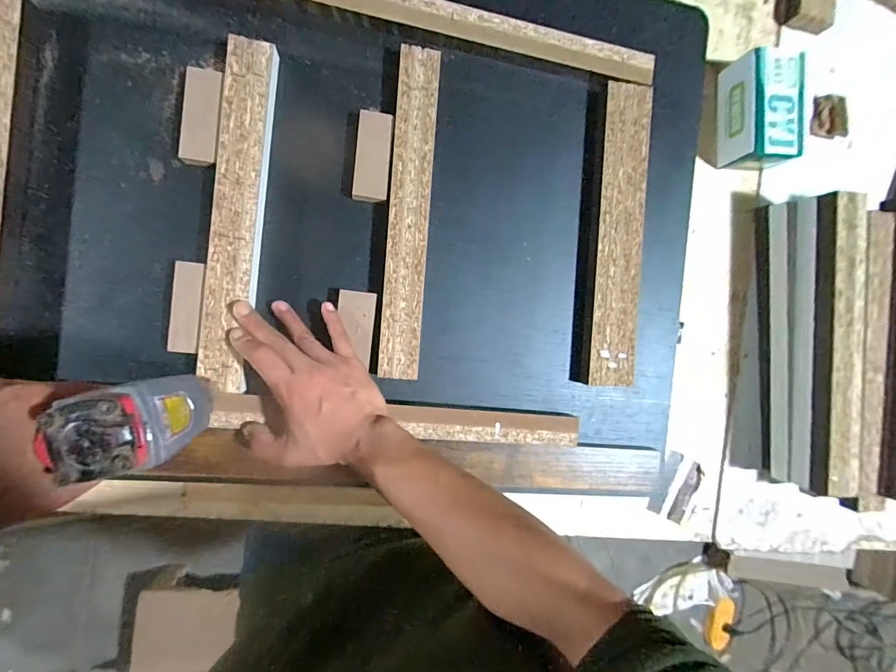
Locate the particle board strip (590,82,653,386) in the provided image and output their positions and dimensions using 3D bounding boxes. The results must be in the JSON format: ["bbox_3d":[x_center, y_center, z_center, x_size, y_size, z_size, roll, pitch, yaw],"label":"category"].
[{"bbox_3d":[0.177,-0.103,0.436,0.047,0.023,0.304,3,91,-7],"label":"particle board strip"}]

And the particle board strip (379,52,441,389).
[{"bbox_3d":[-0.038,-0.115,0.406,0.038,0.027,0.306,4,91,-7],"label":"particle board strip"}]

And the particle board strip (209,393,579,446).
[{"bbox_3d":[-0.037,0.083,0.403,0.344,0.012,0.031,6,91,-10],"label":"particle board strip"}]

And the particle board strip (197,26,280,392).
[{"bbox_3d":[-0.189,-0.106,0.381,0.042,0.028,0.305,6,90,-7],"label":"particle board strip"}]

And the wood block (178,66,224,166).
[{"bbox_3d":[-0.216,-0.193,0.370,0.031,0.015,0.082,8,90,-7],"label":"wood block"}]

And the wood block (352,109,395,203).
[{"bbox_3d":[-0.070,-0.168,0.393,0.033,0.010,0.081,6,91,-7],"label":"wood block"}]

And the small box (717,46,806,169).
[{"bbox_3d":[0.342,-0.245,0.459,0.066,0.054,0.110,-1,91,-10],"label":"small box"}]

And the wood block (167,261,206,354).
[{"bbox_3d":[-0.229,-0.025,0.373,0.025,0.021,0.079,6,91,-7],"label":"wood block"}]

